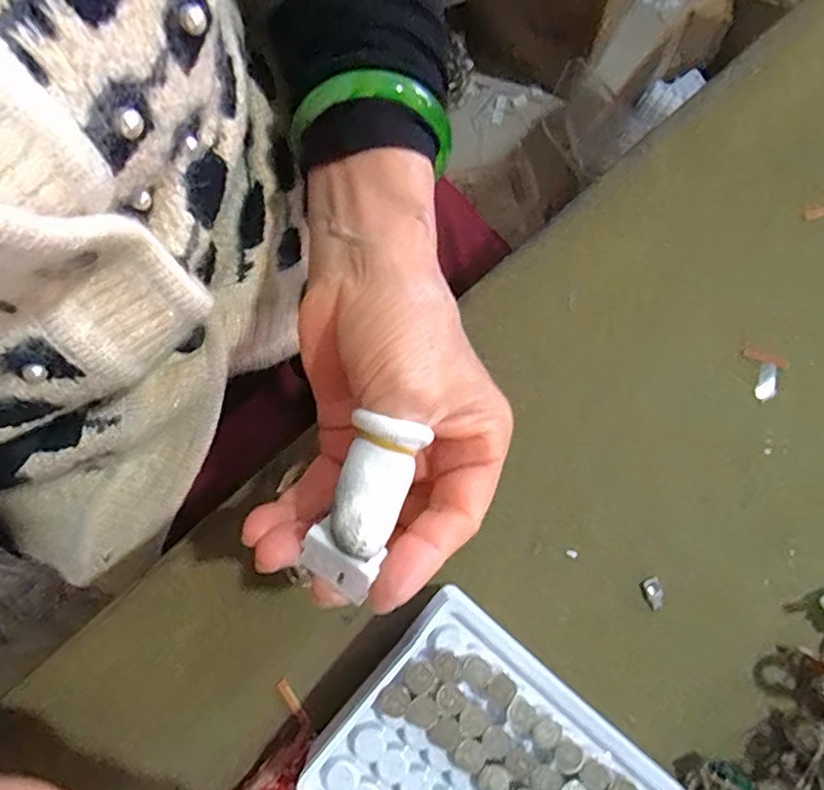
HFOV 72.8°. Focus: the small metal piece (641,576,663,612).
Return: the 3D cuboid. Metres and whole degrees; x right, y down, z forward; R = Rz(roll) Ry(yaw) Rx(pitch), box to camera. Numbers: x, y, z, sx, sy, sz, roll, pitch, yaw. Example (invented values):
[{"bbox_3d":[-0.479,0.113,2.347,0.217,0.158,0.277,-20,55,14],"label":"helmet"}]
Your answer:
[{"bbox_3d":[0.110,0.091,0.253,0.008,0.004,0.014,-12,80,-2],"label":"small metal piece"}]

